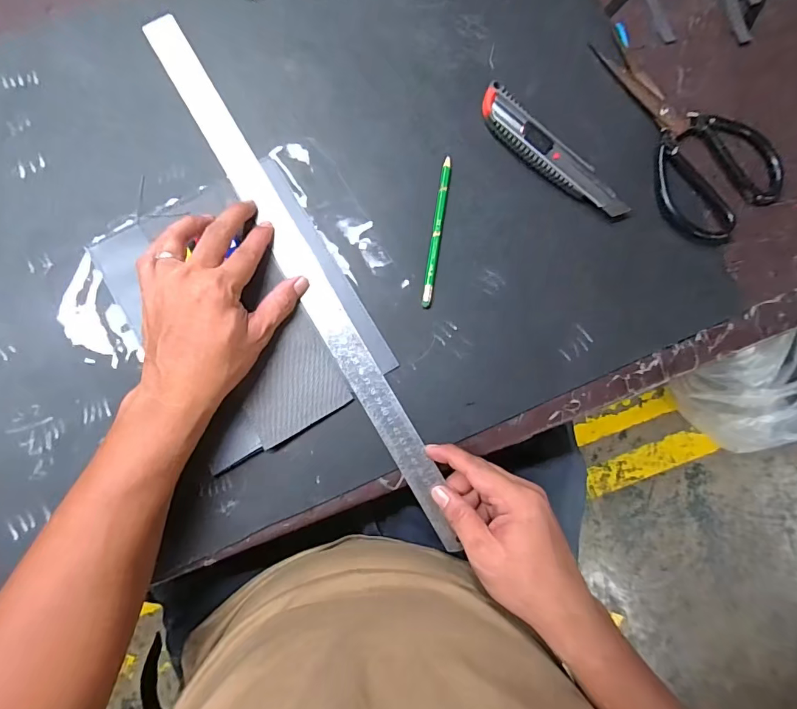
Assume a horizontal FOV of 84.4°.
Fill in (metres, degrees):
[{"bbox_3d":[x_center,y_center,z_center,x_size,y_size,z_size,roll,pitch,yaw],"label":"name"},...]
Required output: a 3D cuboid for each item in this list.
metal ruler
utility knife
[{"bbox_3d":[-0.079,-0.070,0.380,0.035,0.005,0.505,-30,88,-8],"label":"metal ruler"},{"bbox_3d":[0.140,-0.183,0.400,0.162,0.012,0.038,39,83,-1],"label":"utility knife"}]

